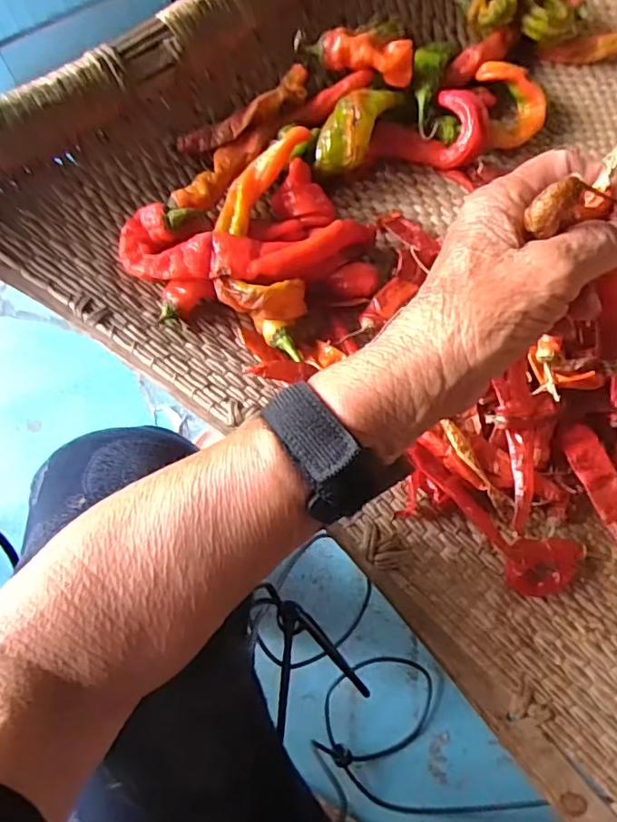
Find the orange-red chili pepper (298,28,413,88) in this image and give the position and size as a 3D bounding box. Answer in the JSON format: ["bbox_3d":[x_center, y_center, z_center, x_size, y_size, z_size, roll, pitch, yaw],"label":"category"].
[{"bbox_3d":[0.034,-0.272,0.430,0.090,0.024,0.019,12,70,6],"label":"orange-red chili pepper"}]

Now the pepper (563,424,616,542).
[{"bbox_3d":[0.177,0.050,0.340,0.021,0.016,0.088,-8,69,-2],"label":"pepper"}]

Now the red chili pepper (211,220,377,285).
[{"bbox_3d":[-0.007,-0.111,0.391,0.122,0.021,0.035,-15,68,-20],"label":"red chili pepper"}]

